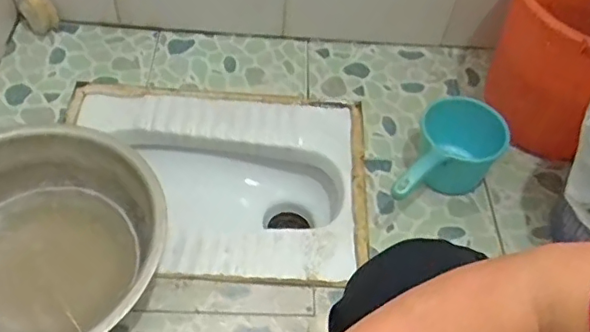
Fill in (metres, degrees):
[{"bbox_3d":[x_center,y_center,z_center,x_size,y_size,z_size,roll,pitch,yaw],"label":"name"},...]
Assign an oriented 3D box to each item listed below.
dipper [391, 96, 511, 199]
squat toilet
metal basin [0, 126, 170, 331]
[{"bbox_3d":[0.238,0.005,0.917,0.129,0.123,0.231,27,54,15],"label":"dipper"},{"bbox_3d":[-0.144,0.062,1.025,0.498,0.158,0.380,3,52,-3],"label":"squat toilet"},{"bbox_3d":[-0.347,0.117,0.776,0.331,0.120,0.339,3,52,-3],"label":"metal basin"}]

